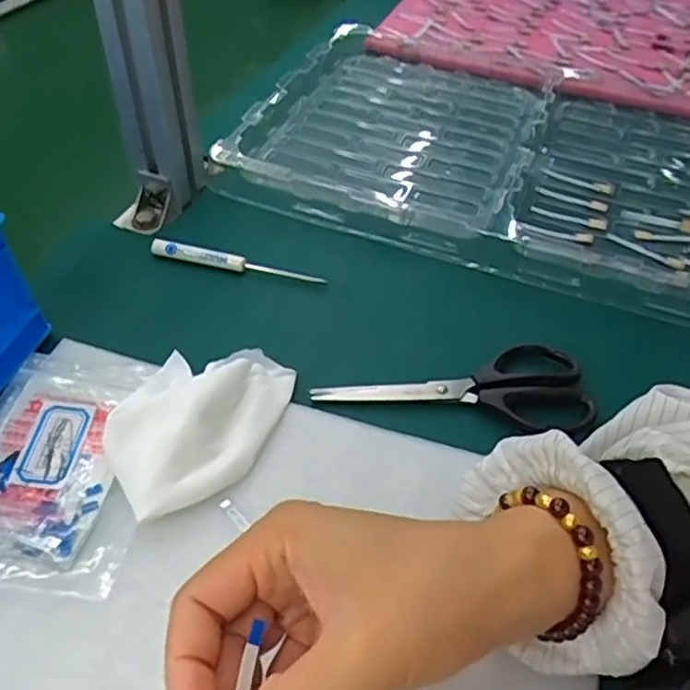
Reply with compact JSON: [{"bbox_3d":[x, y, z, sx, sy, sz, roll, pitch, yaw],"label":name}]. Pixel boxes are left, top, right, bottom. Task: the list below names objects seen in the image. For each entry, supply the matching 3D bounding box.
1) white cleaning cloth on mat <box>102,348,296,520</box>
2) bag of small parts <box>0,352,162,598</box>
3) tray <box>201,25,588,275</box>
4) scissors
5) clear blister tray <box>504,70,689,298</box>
[{"bbox_3d":[-0.081,0.036,0.350,0.074,0.027,0.114,18,49,13],"label":"white cleaning cloth on mat"},{"bbox_3d":[-0.150,0.057,0.342,0.093,0.010,0.137,4,47,0],"label":"bag of small parts"},{"bbox_3d":[0.057,-0.212,0.605,0.247,0.034,0.333,17,49,12],"label":"tray"},{"bbox_3d":[0.066,0.020,0.401,0.162,0.013,0.065,7,47,3],"label":"scissors"},{"bbox_3d":[0.268,-0.143,0.536,0.215,0.029,0.287,17,48,14],"label":"clear blister tray"}]

